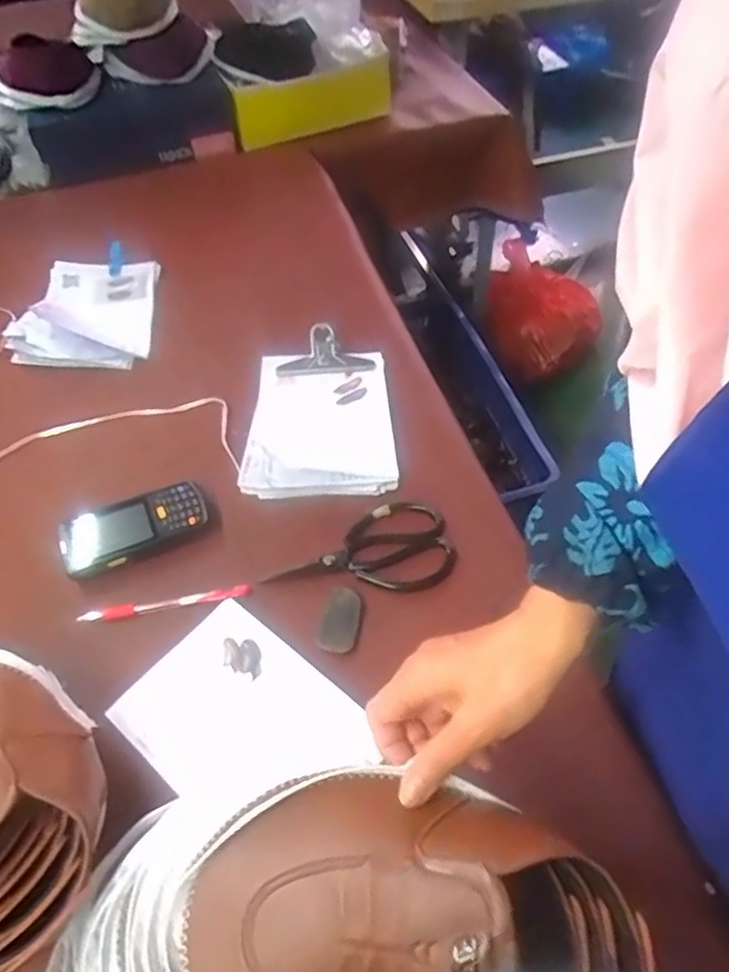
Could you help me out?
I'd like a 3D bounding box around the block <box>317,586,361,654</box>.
[{"bbox_3d":[-0.021,0.126,0.655,0.034,0.023,0.062,8,53,9],"label":"block"}]

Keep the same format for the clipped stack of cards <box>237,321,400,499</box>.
[{"bbox_3d":[-0.053,-0.087,0.813,0.166,0.035,0.245,-4,52,0],"label":"clipped stack of cards"}]

